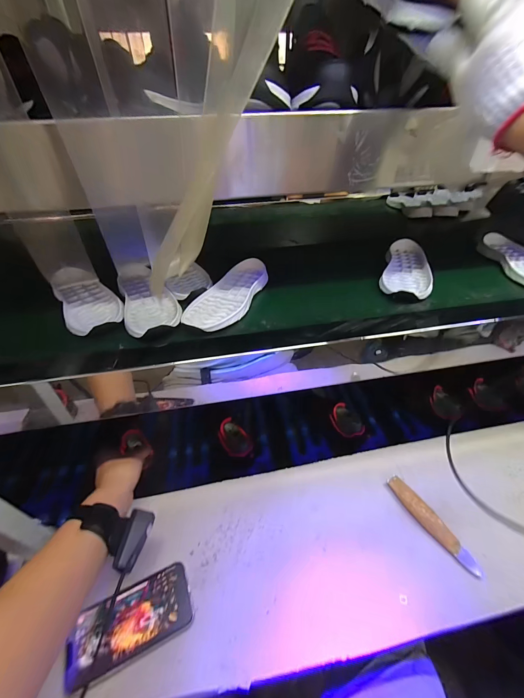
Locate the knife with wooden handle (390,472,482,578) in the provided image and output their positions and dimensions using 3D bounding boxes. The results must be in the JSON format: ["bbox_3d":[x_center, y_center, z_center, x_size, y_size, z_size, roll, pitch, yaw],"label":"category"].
[{"bbox_3d":[0.278,0.286,0.467,0.028,0.017,0.163,-21,45,-22],"label":"knife with wooden handle"}]

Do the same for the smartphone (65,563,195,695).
[{"bbox_3d":[-0.180,0.375,0.388,0.157,0.014,0.078,-17,44,-18],"label":"smartphone"}]

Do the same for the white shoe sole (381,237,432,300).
[{"bbox_3d":[0.268,-0.151,0.516,0.080,0.032,0.207,16,44,18],"label":"white shoe sole"}]

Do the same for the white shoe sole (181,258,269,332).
[{"bbox_3d":[-0.052,-0.092,0.456,0.081,0.028,0.191,19,45,21],"label":"white shoe sole"}]

